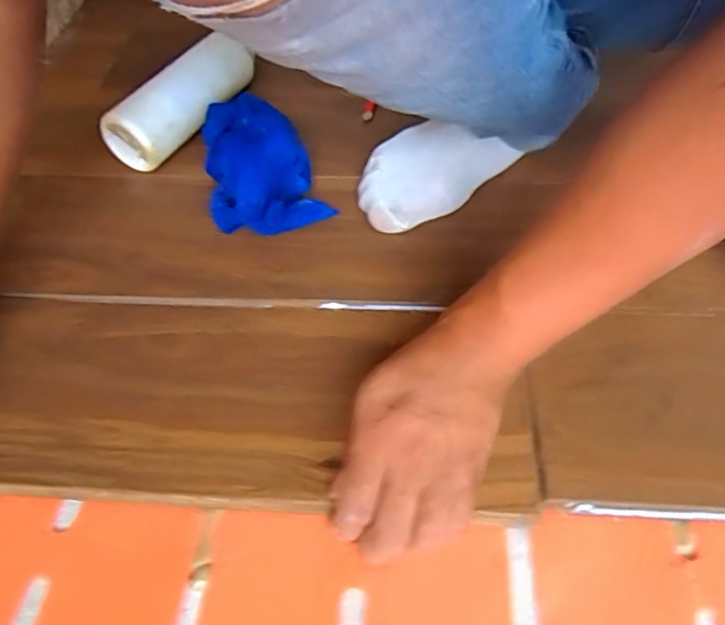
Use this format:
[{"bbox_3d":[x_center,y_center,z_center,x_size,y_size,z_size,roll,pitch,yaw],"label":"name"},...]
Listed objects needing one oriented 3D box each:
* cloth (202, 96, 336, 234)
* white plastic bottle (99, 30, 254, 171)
[{"bbox_3d":[-0.098,-0.135,0.512,0.099,0.066,0.150,-19,55,-10],"label":"cloth"},{"bbox_3d":[-0.177,-0.220,0.584,0.059,0.061,0.191,25,59,20],"label":"white plastic bottle"}]

